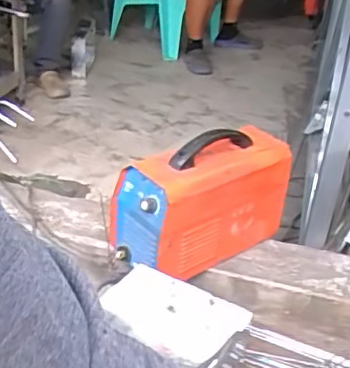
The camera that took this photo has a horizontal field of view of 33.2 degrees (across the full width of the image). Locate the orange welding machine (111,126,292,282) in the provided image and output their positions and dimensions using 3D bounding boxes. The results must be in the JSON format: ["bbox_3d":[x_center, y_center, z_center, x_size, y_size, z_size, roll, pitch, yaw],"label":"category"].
[{"bbox_3d":[0.065,0.023,1.108,0.322,0.218,0.136,-17,37,-35],"label":"orange welding machine"}]

